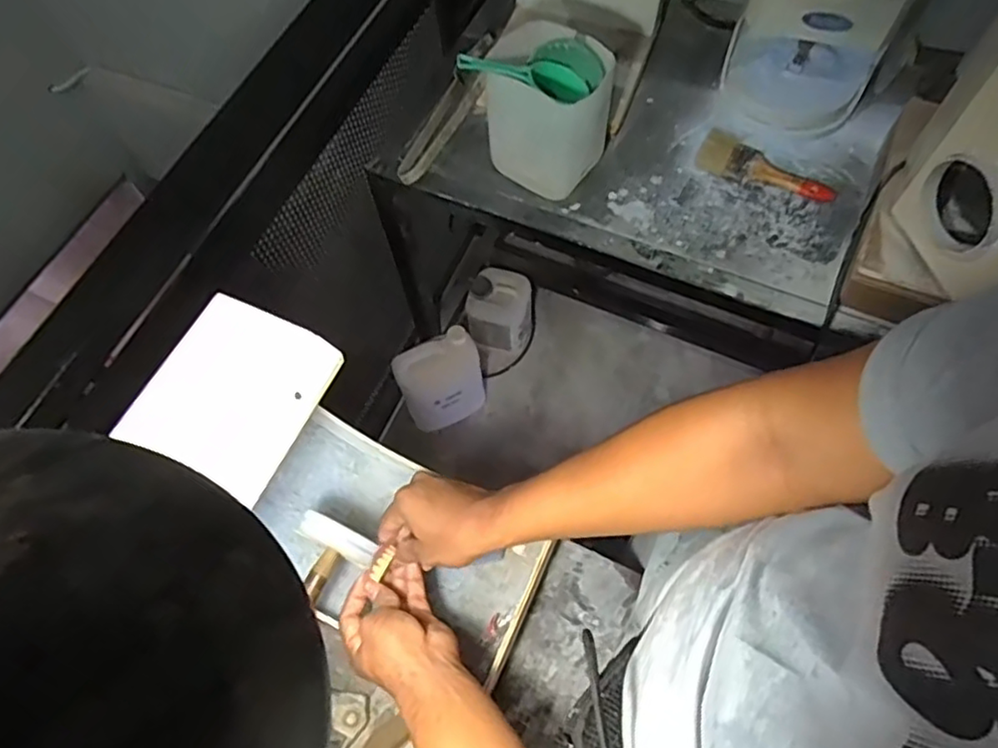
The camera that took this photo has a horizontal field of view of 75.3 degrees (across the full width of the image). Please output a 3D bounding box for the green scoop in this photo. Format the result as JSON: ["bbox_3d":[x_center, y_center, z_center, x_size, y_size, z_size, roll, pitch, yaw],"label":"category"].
[{"bbox_3d":[0.043,-0.401,0.871,0.183,0.072,0.068,-13,64,-4],"label":"green scoop"}]

